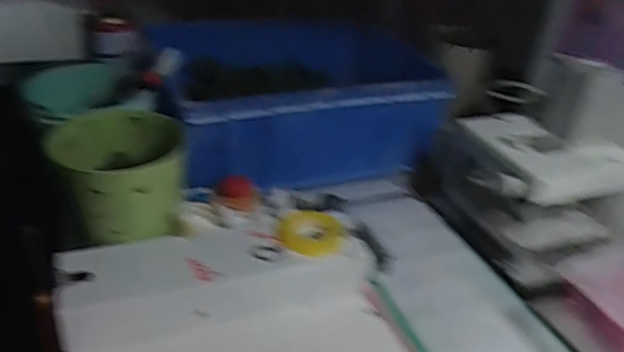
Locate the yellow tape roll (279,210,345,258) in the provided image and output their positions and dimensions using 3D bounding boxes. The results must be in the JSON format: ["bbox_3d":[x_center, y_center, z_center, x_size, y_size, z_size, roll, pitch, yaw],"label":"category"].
[{"bbox_3d":[0.001,0.050,0.515,0.057,0.009,0.060,4,31,-2],"label":"yellow tape roll"}]

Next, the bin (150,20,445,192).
[{"bbox_3d":[-0.023,-0.098,0.723,0.351,0.123,0.252,-9,34,-22],"label":"bin"}]

